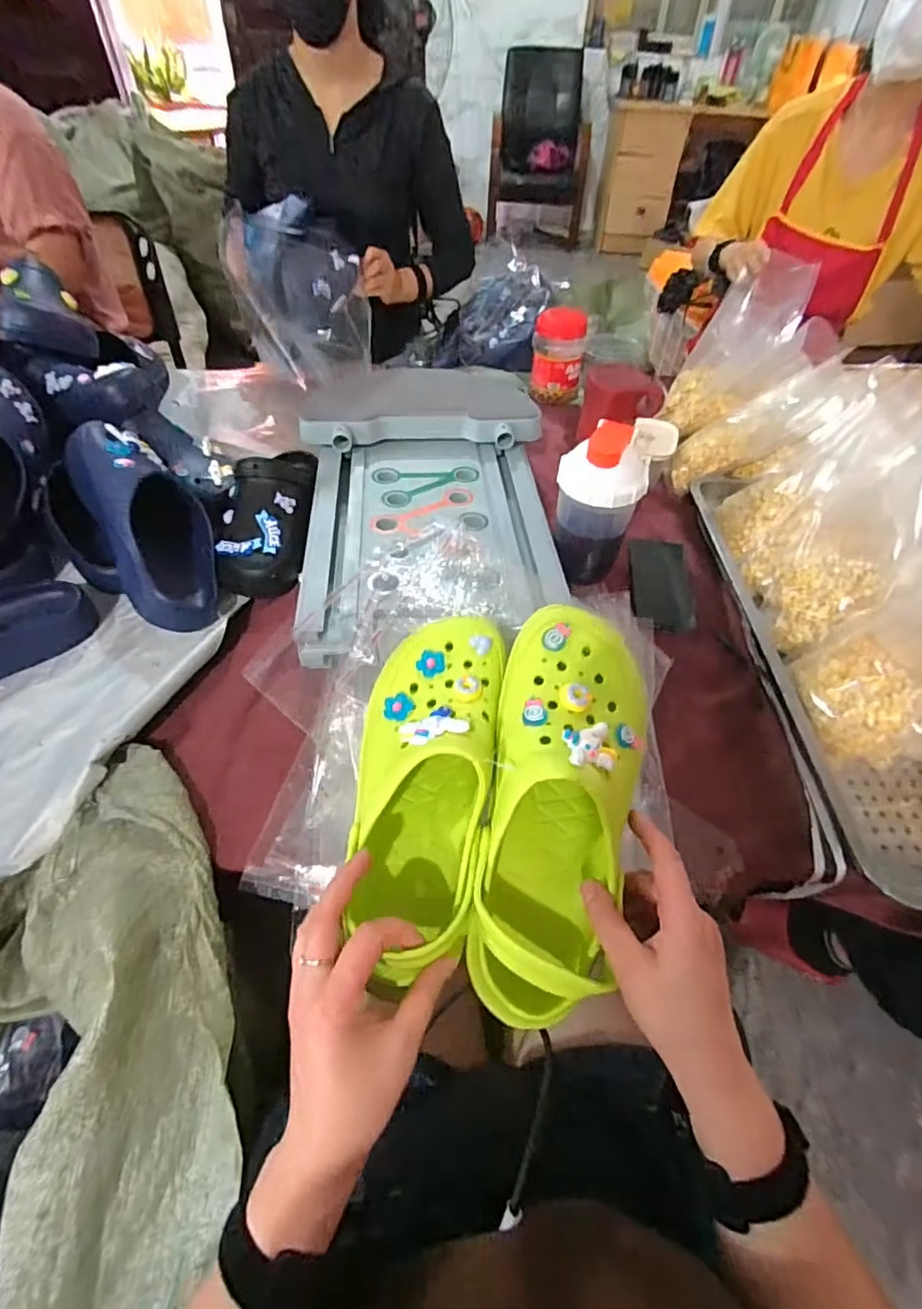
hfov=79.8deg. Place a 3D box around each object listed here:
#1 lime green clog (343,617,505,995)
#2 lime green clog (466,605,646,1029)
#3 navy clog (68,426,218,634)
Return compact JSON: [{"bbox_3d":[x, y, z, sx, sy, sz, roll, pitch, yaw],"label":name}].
[{"bbox_3d":[-0.030,0.095,0.432,0.107,0.092,0.274,8,72,3],"label":"lime green clog"},{"bbox_3d":[0.074,0.104,0.401,0.108,0.088,0.289,10,76,5],"label":"lime green clog"},{"bbox_3d":[-0.368,-0.167,0.646,0.115,0.072,0.298,-26,78,-22],"label":"navy clog"}]

